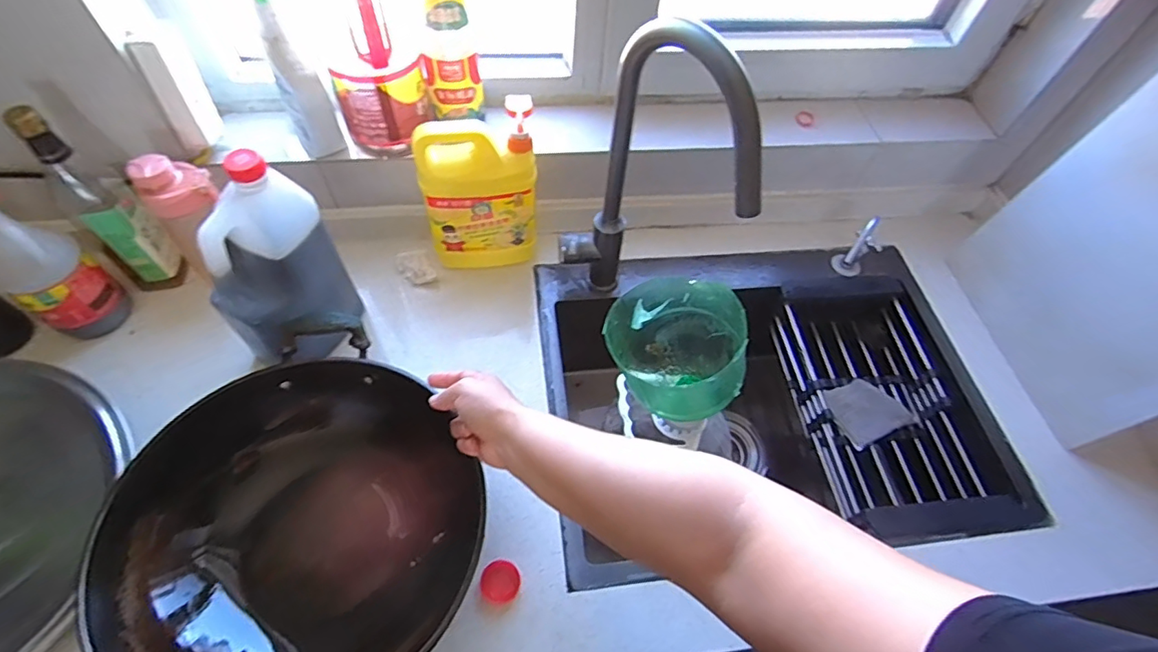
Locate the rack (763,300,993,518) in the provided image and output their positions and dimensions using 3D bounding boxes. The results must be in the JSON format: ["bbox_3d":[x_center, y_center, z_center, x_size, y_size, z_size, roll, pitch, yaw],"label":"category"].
[{"bbox_3d":[0.412,0.103,0.770,0.188,0.073,0.305,-4,58,-7],"label":"rack"}]

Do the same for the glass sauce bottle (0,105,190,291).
[{"bbox_3d":[-0.573,-0.145,0.648,0.077,0.256,0.066,32,61,14],"label":"glass sauce bottle"}]

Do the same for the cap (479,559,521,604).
[{"bbox_3d":[-0.082,0.268,0.565,0.041,0.013,0.038,2,58,-4],"label":"cap"}]

